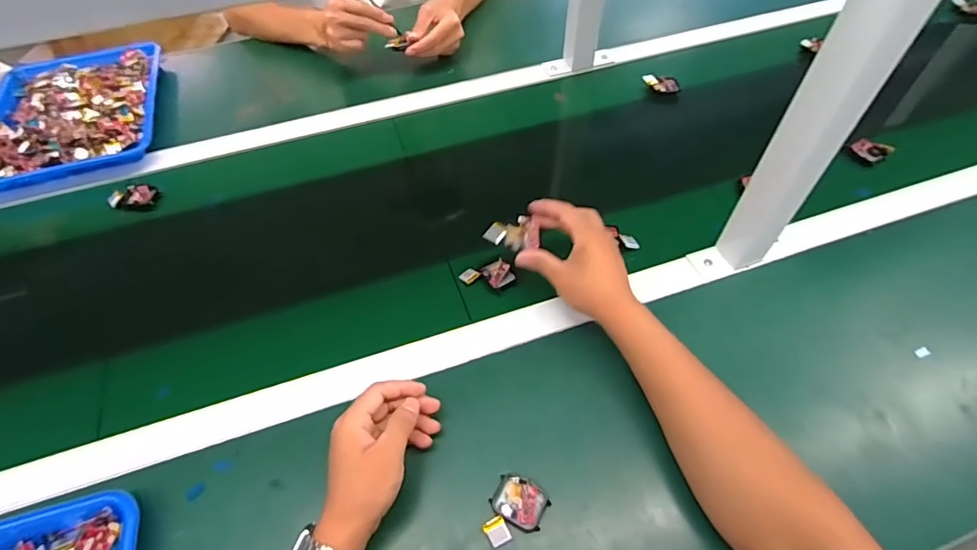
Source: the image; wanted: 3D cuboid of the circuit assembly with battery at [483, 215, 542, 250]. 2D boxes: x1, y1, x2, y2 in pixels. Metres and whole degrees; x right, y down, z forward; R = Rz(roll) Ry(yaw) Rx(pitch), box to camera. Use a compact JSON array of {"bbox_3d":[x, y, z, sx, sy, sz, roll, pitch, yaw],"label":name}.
[{"bbox_3d":[0.025,-0.044,0.534,0.058,0.019,0.031,-9,55,-5],"label":"circuit assembly with battery"}]

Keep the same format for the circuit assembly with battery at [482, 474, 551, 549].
[{"bbox_3d":[0.023,0.208,0.437,0.046,0.010,0.059,23,58,17],"label":"circuit assembly with battery"}]

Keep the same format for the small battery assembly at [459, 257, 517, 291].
[{"bbox_3d":[0.001,0.002,0.585,0.059,0.014,0.036,-20,56,-12],"label":"small battery assembly"}]

